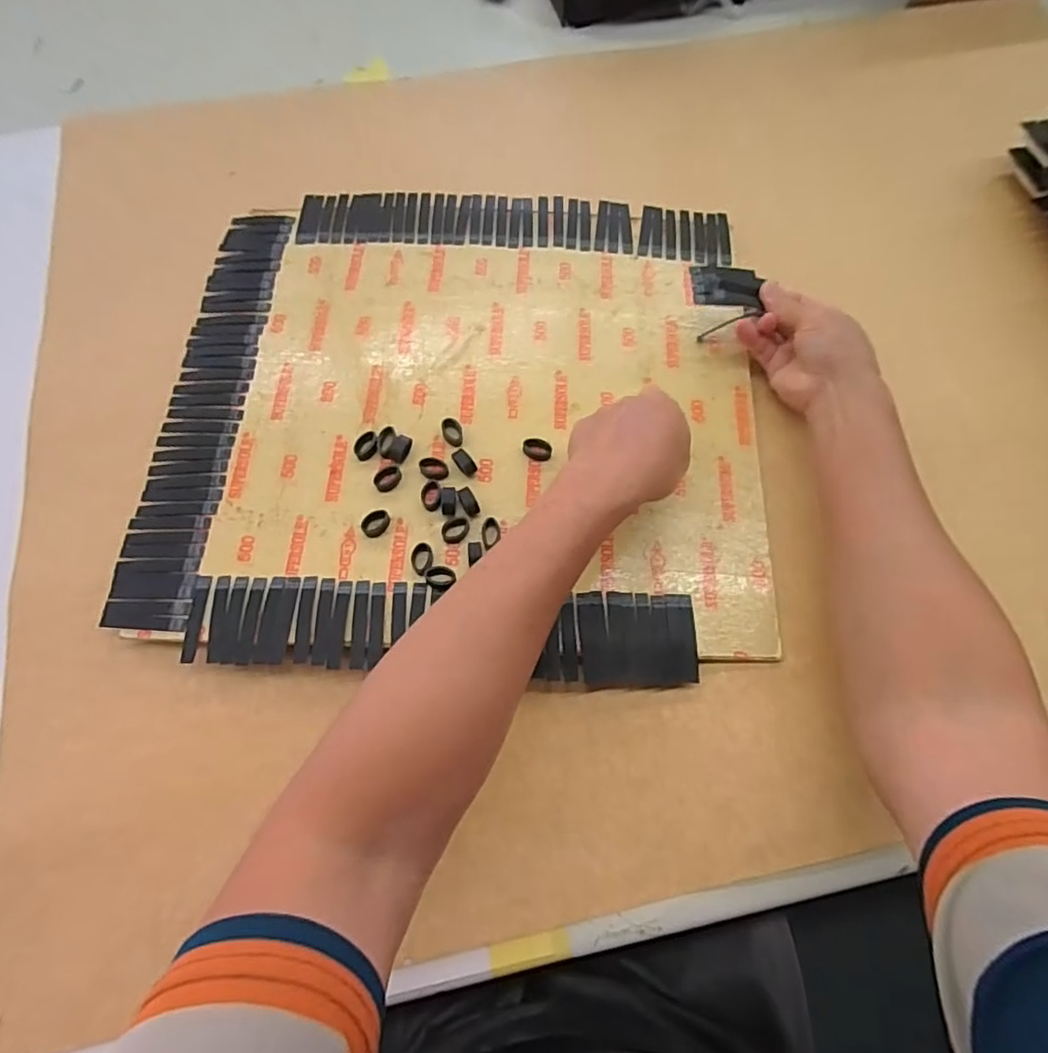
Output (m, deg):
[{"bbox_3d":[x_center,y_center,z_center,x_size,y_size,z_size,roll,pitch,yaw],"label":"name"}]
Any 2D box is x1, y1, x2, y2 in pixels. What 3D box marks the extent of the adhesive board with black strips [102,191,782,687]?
[{"bbox_3d":[-0.042,-0.101,0.463,0.451,0.016,0.418,3,69,0],"label":"adhesive board with black strips"}]

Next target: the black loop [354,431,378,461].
[{"bbox_3d":[-0.117,-0.060,0.443,0.015,0.008,0.022,23,70,7],"label":"black loop"}]

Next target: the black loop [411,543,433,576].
[{"bbox_3d":[-0.071,0.023,0.410,0.015,0.010,0.022,3,69,0],"label":"black loop"}]

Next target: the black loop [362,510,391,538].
[{"bbox_3d":[-0.105,-0.002,0.421,0.021,0.009,0.015,-27,72,-11],"label":"black loop"}]

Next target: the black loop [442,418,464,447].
[{"bbox_3d":[-0.053,-0.070,0.446,0.015,0.008,0.022,-11,70,-5],"label":"black loop"}]

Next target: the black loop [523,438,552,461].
[{"bbox_3d":[0.010,-0.058,0.443,0.021,0.009,0.015,6,69,1],"label":"black loop"}]

